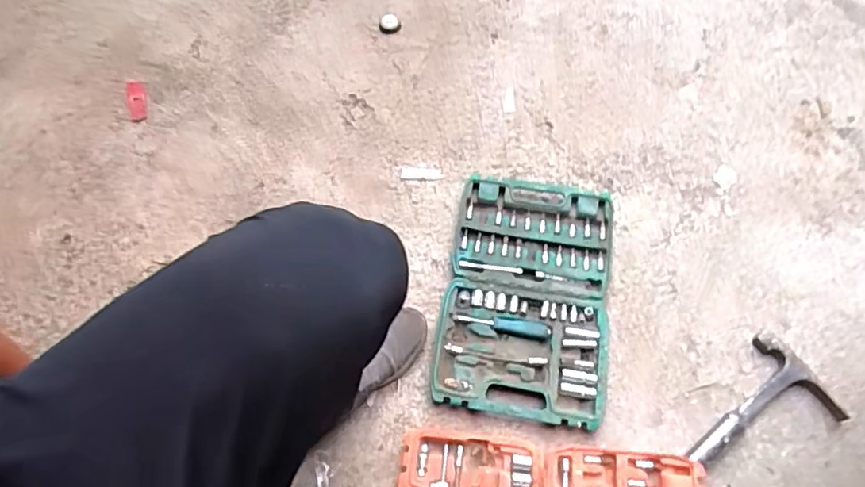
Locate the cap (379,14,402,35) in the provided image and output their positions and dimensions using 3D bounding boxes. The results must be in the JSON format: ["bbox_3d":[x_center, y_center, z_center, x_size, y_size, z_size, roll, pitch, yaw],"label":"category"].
[{"bbox_3d":[-0.087,-0.454,1.147,0.044,0.015,0.042,0,66,1],"label":"cap"}]

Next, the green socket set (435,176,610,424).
[{"bbox_3d":[0.150,0.074,0.889,0.256,0.046,0.399,9,66,5],"label":"green socket set"}]

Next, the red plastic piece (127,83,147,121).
[{"bbox_3d":[-0.575,-0.278,1.078,0.035,0.006,0.100,-18,67,-7],"label":"red plastic piece"}]

